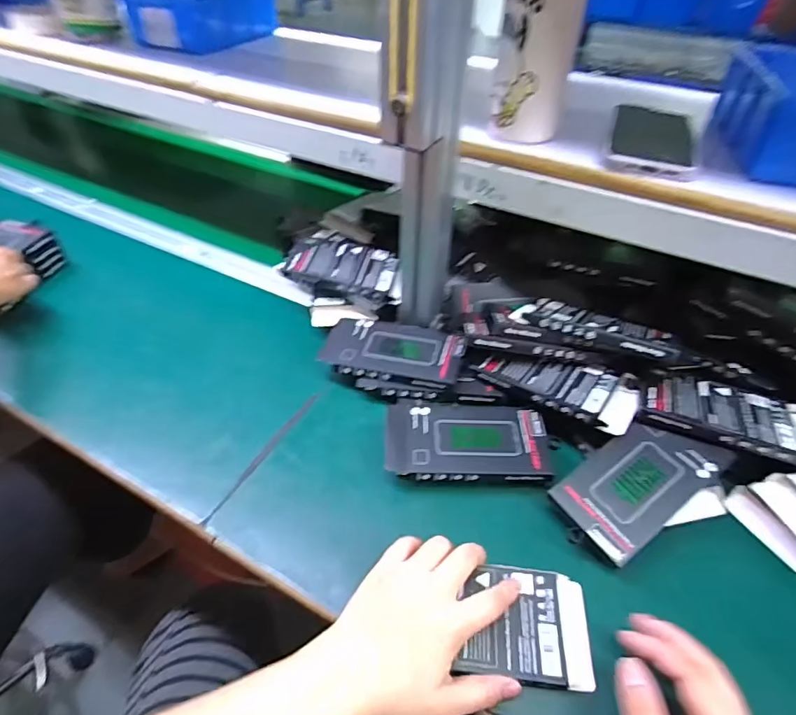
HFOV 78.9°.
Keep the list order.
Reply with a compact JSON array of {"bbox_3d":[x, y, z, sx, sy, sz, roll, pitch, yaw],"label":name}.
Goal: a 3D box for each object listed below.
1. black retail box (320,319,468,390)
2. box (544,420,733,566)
[{"bbox_3d":[-0.005,-0.009,0.540,0.151,0.020,0.084,12,45,10],"label":"black retail box"},{"bbox_3d":[0.214,0.106,0.425,0.151,0.013,0.077,-30,57,-16],"label":"box"}]

